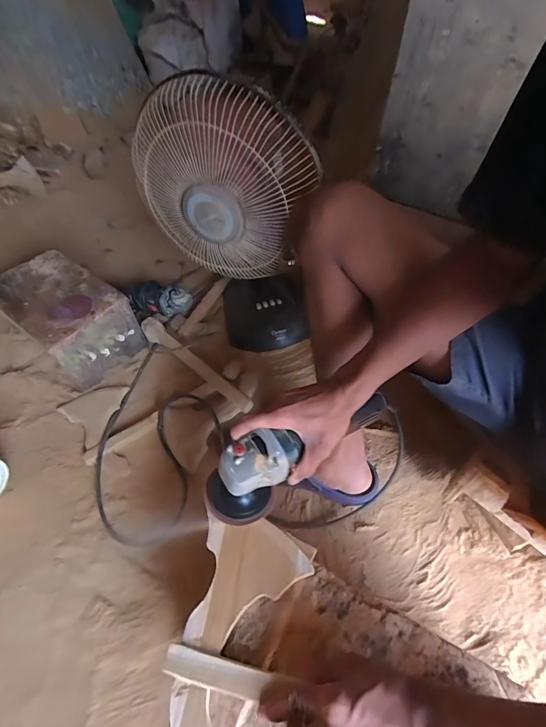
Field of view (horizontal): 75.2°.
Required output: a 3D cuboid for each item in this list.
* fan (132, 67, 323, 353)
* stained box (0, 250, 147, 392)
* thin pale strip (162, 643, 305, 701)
[{"bbox_3d":[-0.072,-0.271,0.740,0.321,0.530,0.233,6,53,3],"label":"fan"},{"bbox_3d":[-0.494,-0.103,0.866,0.286,0.188,0.195,29,56,23],"label":"stained box"},{"bbox_3d":[-0.050,0.315,0.360,0.126,0.010,0.027,4,50,11],"label":"thin pale strip"}]

